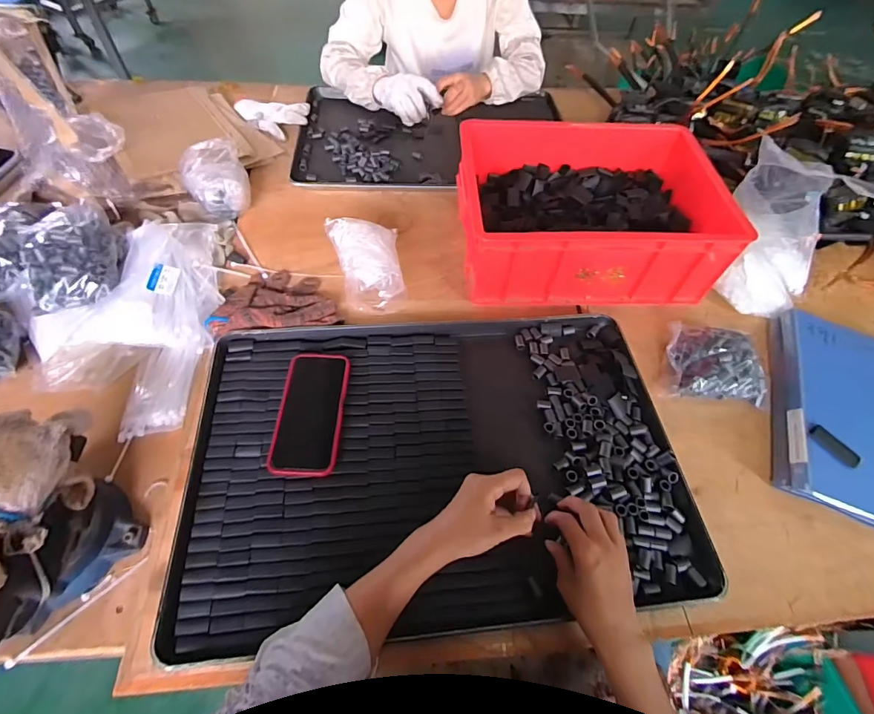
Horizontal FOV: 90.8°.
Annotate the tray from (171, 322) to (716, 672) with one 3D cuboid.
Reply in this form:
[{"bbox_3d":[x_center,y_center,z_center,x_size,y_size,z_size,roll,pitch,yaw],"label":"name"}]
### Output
[{"bbox_3d":[0.004,0.120,0.556,0.600,0.032,0.395,-3,56,-5],"label":"tray"}]

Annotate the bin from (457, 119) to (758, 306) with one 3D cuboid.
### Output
[{"bbox_3d":[0.240,-0.251,0.736,0.397,0.146,0.302,0,56,-4],"label":"bin"}]

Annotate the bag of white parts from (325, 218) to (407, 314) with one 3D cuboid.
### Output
[{"bbox_3d":[-0.112,-0.159,0.700,0.096,0.078,0.166,-14,58,-13],"label":"bag of white parts"}]

